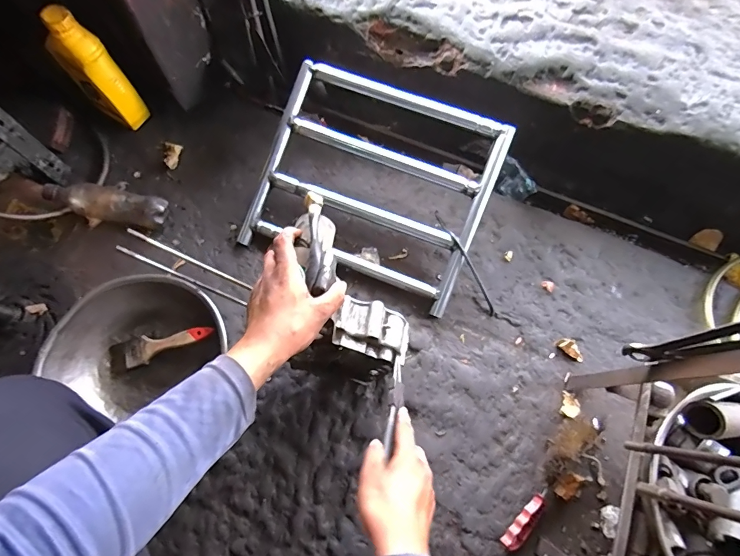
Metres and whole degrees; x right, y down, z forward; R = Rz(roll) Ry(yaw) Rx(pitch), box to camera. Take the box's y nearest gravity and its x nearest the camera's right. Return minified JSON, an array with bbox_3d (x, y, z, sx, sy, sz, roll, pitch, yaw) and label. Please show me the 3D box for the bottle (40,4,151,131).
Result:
[{"bbox_3d":[-0.501,-0.374,0.729,0.081,0.240,0.061,32,73,9],"label":"bottle"}]

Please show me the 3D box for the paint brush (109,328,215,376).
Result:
[{"bbox_3d":[-0.350,0.112,0.664,0.193,0.014,0.048,-18,71,11],"label":"paint brush"}]

